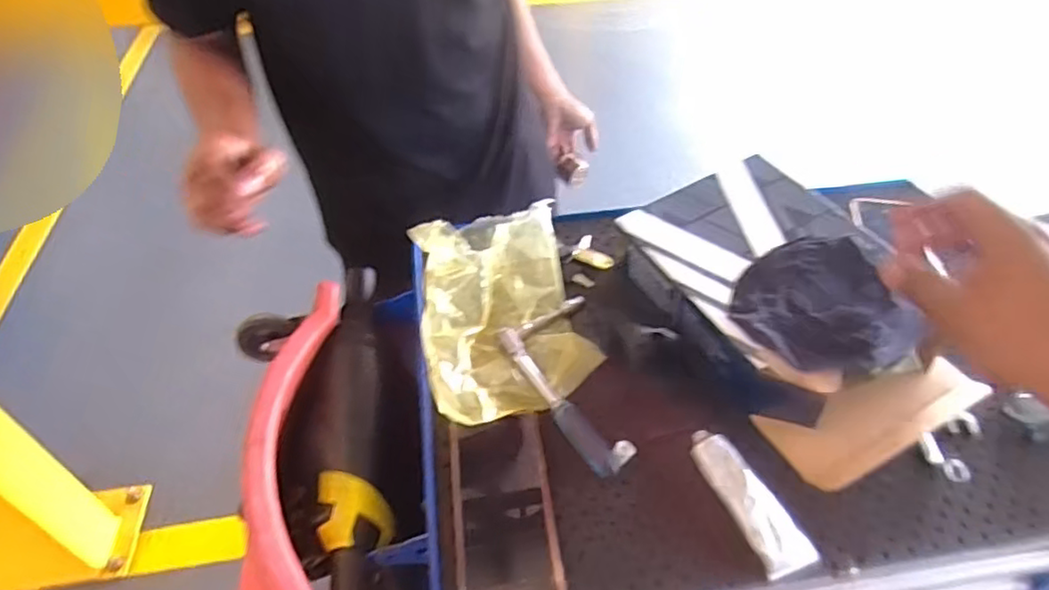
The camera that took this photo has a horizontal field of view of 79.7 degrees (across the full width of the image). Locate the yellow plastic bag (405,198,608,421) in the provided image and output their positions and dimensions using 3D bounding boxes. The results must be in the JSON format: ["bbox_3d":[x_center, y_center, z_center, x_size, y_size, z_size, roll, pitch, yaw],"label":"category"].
[{"bbox_3d":[-0.028,0.013,0.662,0.163,0.065,0.258,-10,47,-10],"label":"yellow plastic bag"}]

